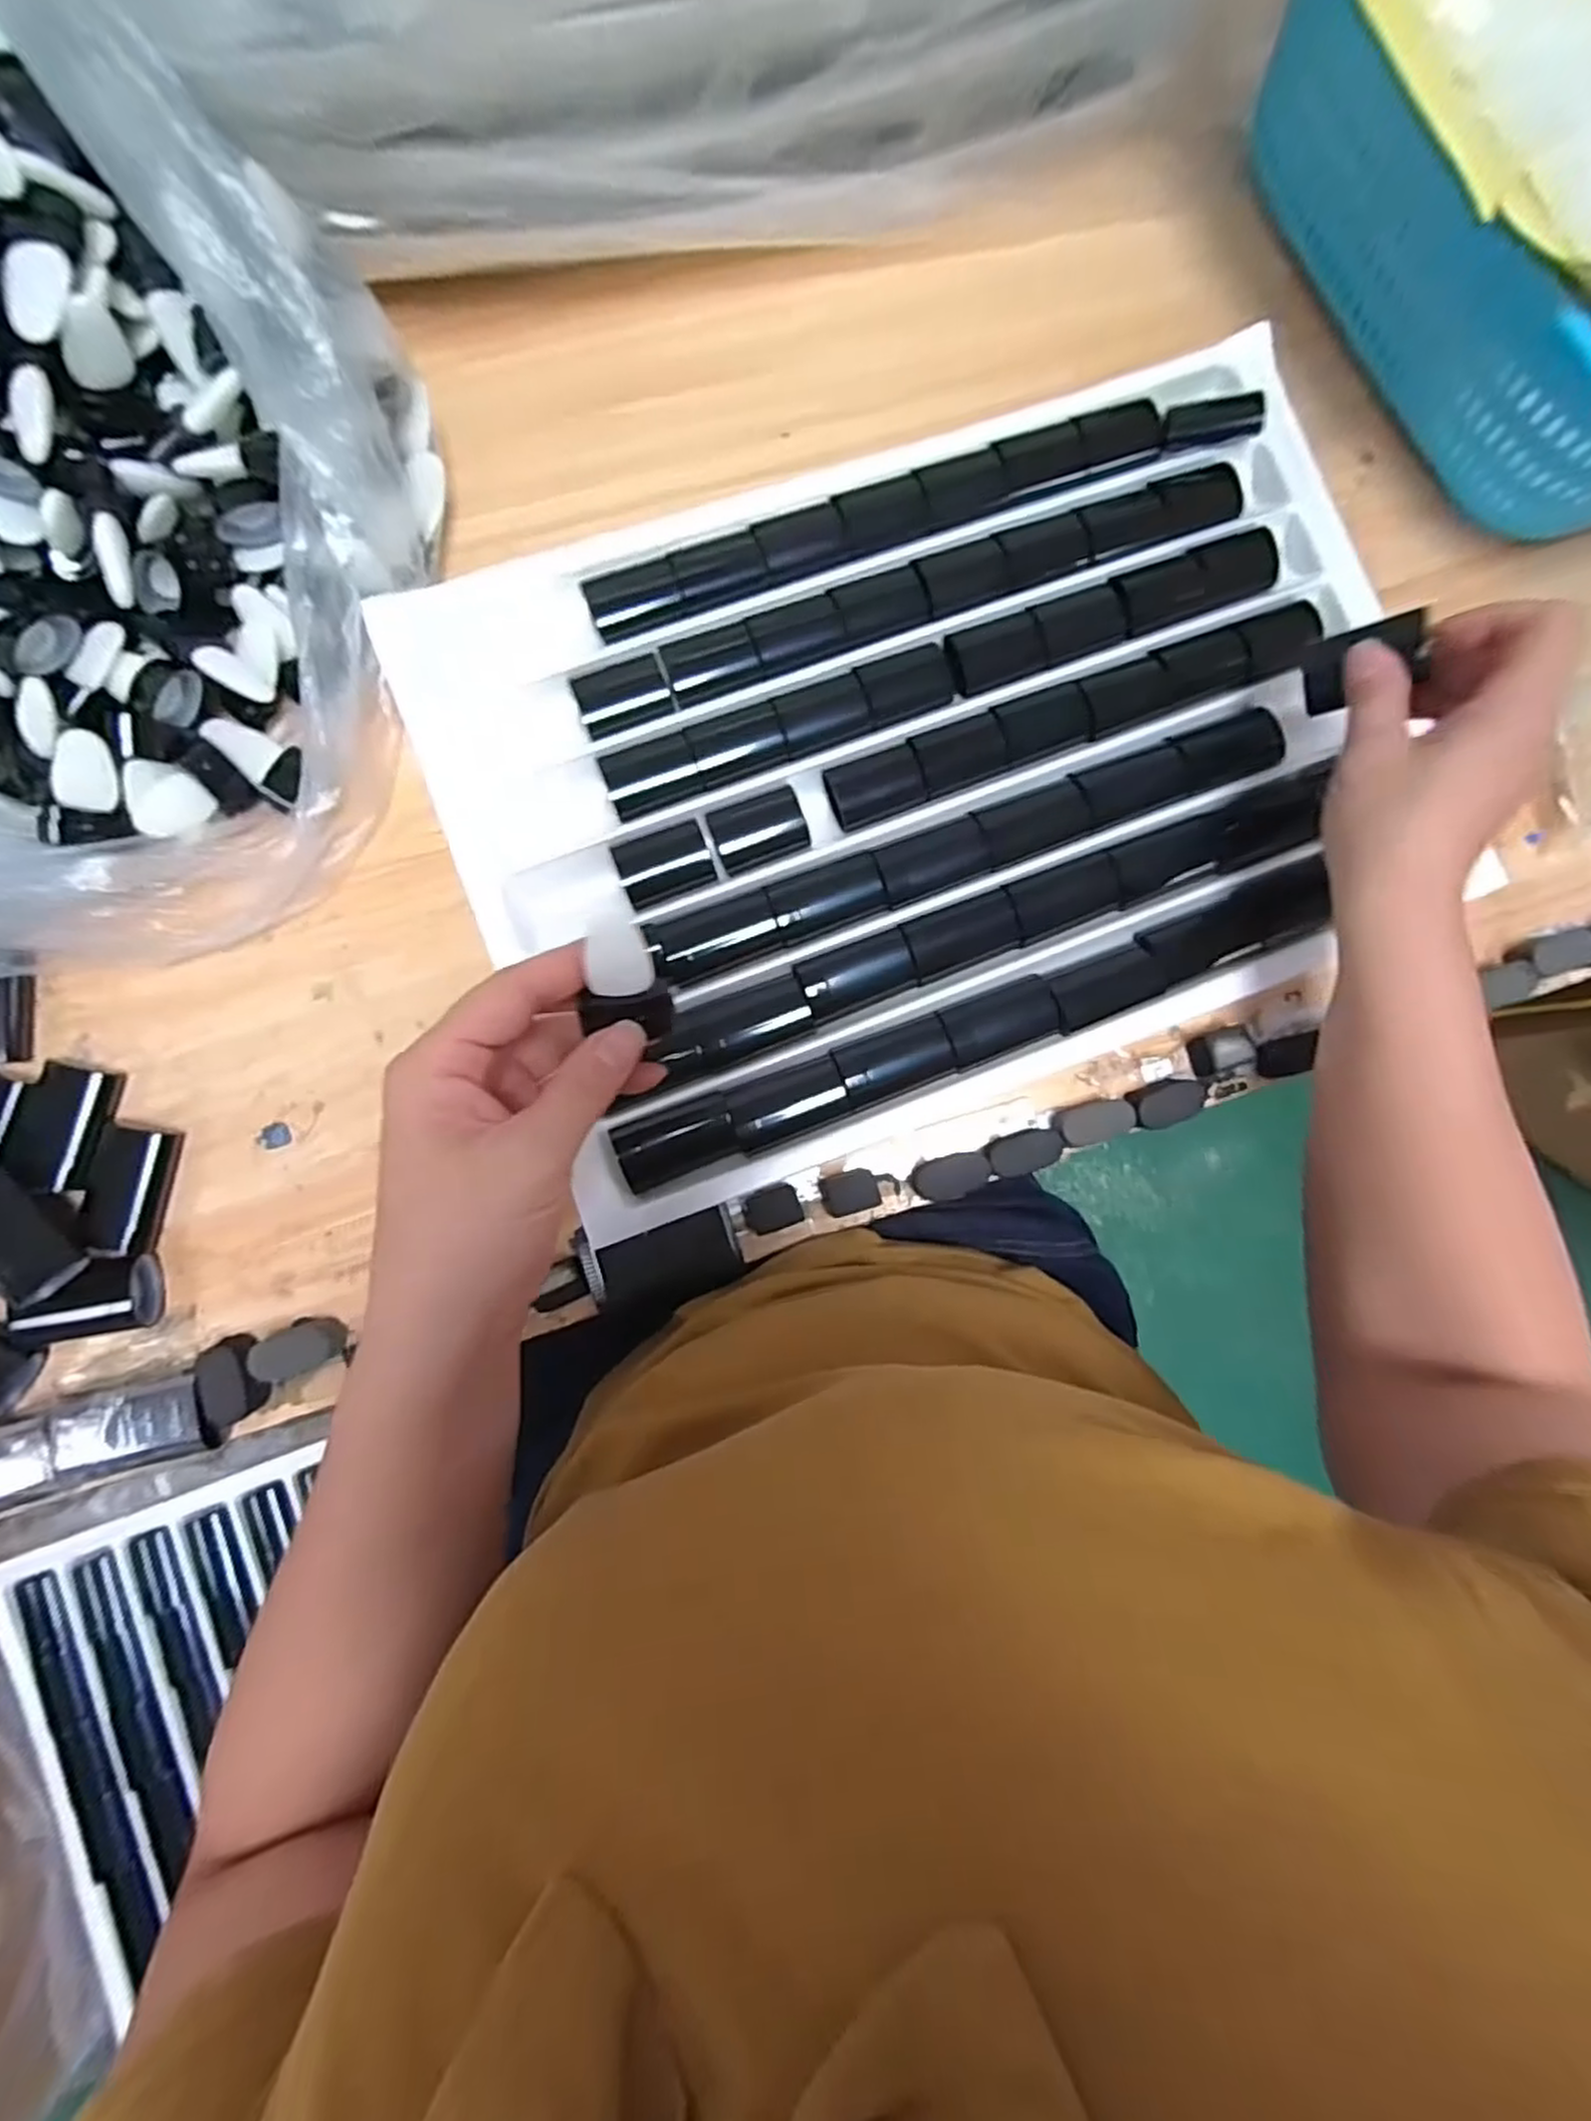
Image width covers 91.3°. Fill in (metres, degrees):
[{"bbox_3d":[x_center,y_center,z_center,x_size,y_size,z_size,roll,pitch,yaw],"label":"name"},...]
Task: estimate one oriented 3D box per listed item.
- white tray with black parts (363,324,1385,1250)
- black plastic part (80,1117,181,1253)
[{"bbox_3d":[0.076,-0.159,0.400,0.495,0.039,0.338,-22,87,-5],"label":"white tray with black parts"},{"bbox_3d":[-0.320,0.061,0.373,0.031,0.018,0.062,11,85,-2],"label":"black plastic part"}]

